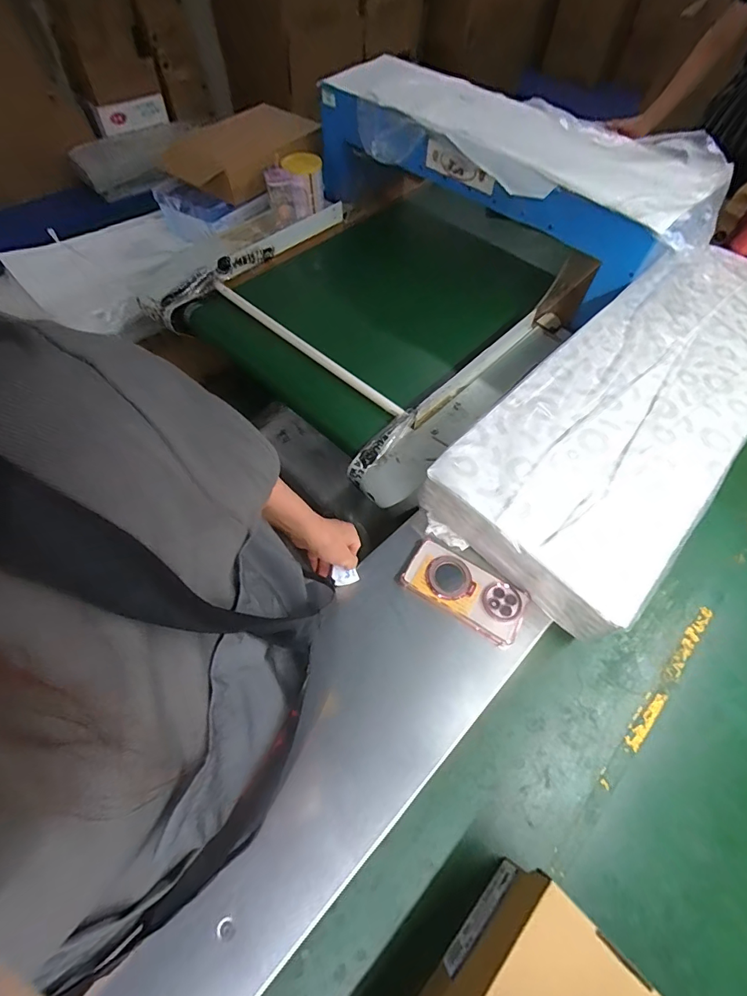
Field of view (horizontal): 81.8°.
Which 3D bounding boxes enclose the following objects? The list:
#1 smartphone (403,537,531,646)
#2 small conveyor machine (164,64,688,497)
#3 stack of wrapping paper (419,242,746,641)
[{"bbox_3d":[0.123,0.121,0.572,0.160,0.017,0.076,29,61,12],"label":"smartphone"},{"bbox_3d":[0.136,-0.547,0.950,0.776,0.358,0.967,41,64,18],"label":"small conveyor machine"},{"bbox_3d":[0.459,-0.176,0.726,0.295,0.096,0.840,40,64,18],"label":"stack of wrapping paper"}]

